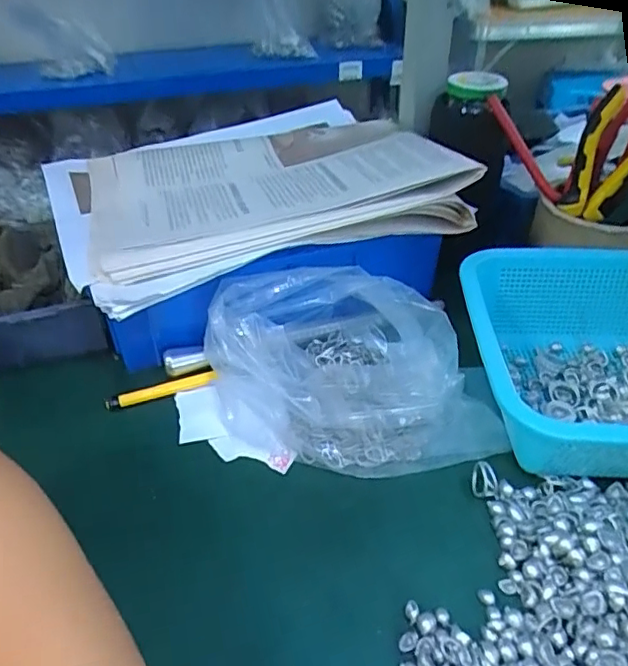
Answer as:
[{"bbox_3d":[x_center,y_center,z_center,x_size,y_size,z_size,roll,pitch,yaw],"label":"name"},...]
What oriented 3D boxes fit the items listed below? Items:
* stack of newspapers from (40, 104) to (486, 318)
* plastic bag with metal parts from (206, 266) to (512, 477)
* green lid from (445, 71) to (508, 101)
[{"bbox_3d":[-0.056,-0.124,0.471,0.299,0.052,0.243,-15,40,-17],"label":"stack of newspapers"},{"bbox_3d":[0.024,0.026,0.387,0.161,0.075,0.159,-22,42,-22],"label":"plastic bag with metal parts"},{"bbox_3d":[0.134,-0.202,0.465,0.045,0.014,0.044,-2,38,1],"label":"green lid"}]

